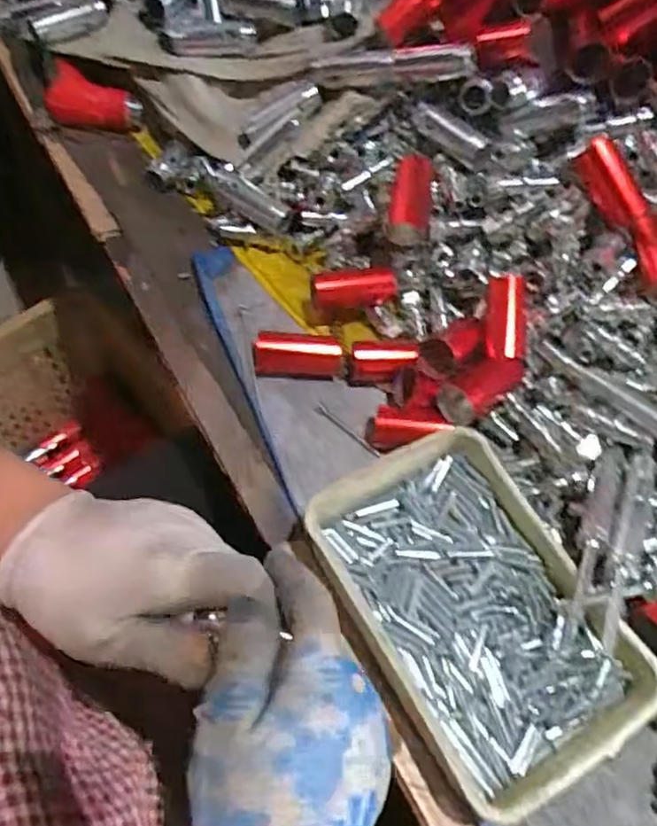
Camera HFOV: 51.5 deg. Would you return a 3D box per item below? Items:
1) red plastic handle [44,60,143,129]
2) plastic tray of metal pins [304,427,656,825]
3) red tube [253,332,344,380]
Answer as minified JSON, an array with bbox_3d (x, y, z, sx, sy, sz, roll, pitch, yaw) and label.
[{"bbox_3d":[-0.212,-0.277,0.608,0.082,0.033,0.039,23,64,13],"label":"red plastic handle"},{"bbox_3d":[0.088,0.115,0.415,0.137,0.033,0.204,-26,65,-17],"label":"plastic tray of metal pins"},{"bbox_3d":[-0.022,-0.044,0.510,0.065,0.022,0.028,0,60,-4],"label":"red tube"}]

